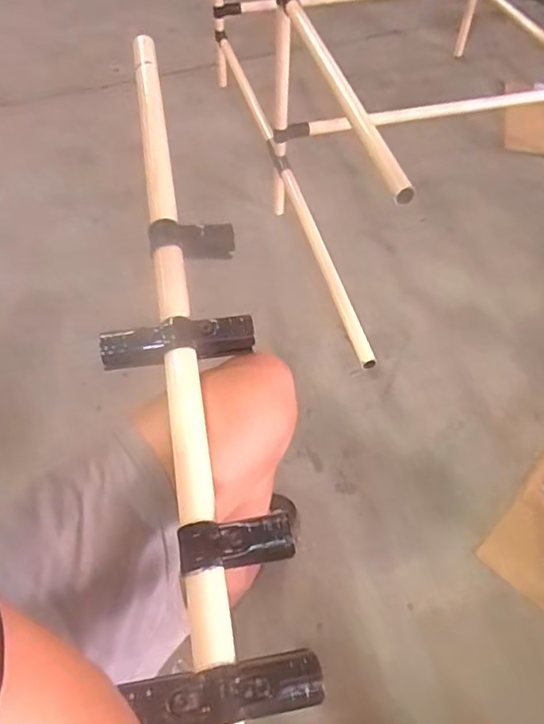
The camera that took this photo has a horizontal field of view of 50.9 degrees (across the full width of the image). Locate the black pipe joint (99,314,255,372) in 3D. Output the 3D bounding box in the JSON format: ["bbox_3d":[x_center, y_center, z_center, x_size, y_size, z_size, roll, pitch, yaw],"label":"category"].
[{"bbox_3d":[-0.081,-0.018,0.501,0.131,0.028,0.028,-10,55,-7],"label":"black pipe joint"}]

